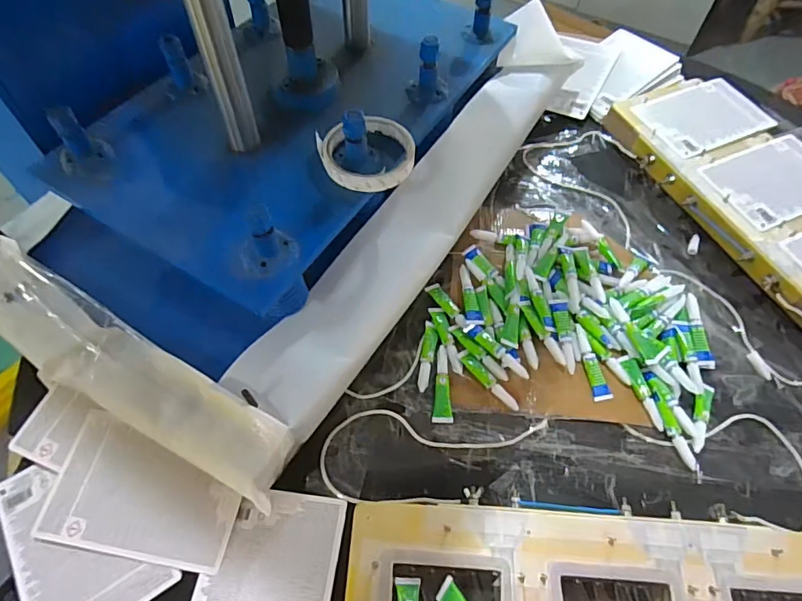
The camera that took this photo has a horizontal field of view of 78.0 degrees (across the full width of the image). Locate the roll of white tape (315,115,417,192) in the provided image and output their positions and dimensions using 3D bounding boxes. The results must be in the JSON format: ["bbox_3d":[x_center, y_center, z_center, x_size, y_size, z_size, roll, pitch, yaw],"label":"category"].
[{"bbox_3d":[-0.032,-0.143,0.481,0.090,0.017,0.086,1,58,-1],"label":"roll of white tape"}]

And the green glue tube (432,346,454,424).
[{"bbox_3d":[0.046,0.088,0.517,0.020,0.014,0.081,6,58,2],"label":"green glue tube"}]

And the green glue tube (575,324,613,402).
[{"bbox_3d":[0.202,0.065,0.525,0.019,0.016,0.080,-8,58,-7],"label":"green glue tube"}]

